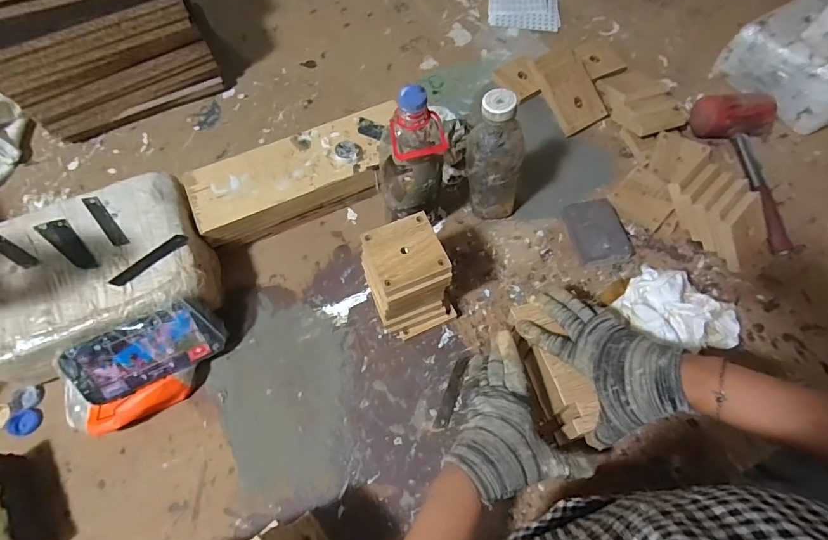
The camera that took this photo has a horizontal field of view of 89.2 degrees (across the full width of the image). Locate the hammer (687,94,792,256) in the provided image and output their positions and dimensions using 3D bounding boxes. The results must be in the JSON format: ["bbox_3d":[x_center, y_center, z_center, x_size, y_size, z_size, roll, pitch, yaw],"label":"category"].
[{"bbox_3d":[0.535,-0.161,0.652,0.098,0.060,0.280,-4,66,-2],"label":"hammer"}]

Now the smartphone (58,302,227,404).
[{"bbox_3d":[-0.328,0.102,0.517,0.167,0.084,0.014,-26,29,-12],"label":"smartphone"}]

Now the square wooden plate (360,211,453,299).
[{"bbox_3d":[-0.010,-0.021,0.486,0.081,0.013,0.085,-20,67,-9],"label":"square wooden plate"}]

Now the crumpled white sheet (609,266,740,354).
[{"bbox_3d":[0.340,0.053,0.545,0.123,0.087,0.125,-20,67,-9],"label":"crumpled white sheet"}]

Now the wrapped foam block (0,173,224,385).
[{"bbox_3d":[-0.415,0.009,0.562,0.267,0.096,0.201,-25,68,-11],"label":"wrapped foam block"}]

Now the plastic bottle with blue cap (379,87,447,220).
[{"bbox_3d":[-0.003,-0.126,0.554,0.086,0.230,0.076,-1,66,-1],"label":"plastic bottle with blue cap"}]

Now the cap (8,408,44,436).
[{"bbox_3d":[-0.494,0.193,0.533,0.035,0.010,0.031,8,66,3],"label":"cap"}]

